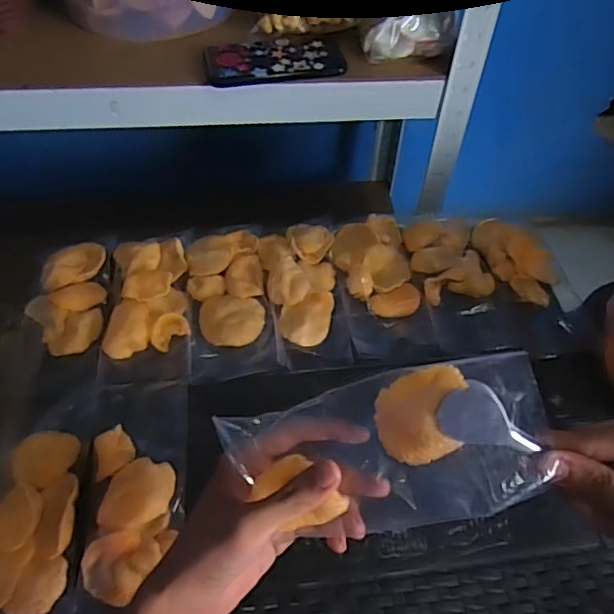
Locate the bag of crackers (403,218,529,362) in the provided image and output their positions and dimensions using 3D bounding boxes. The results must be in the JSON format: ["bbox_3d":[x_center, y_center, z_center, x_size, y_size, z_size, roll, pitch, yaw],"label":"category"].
[{"bbox_3d":[0.162,-0.029,0.600,0.082,0.025,0.185,-5,53,-5],"label":"bag of crackers"}]

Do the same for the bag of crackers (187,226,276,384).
[{"bbox_3d":[-0.083,-0.011,0.602,0.081,0.025,0.185,-6,54,-6],"label":"bag of crackers"}]

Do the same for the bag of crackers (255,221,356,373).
[{"bbox_3d":[-0.004,-0.016,0.606,0.082,0.032,0.181,-4,53,-5],"label":"bag of crackers"}]

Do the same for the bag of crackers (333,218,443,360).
[{"bbox_3d":[0.079,-0.023,0.604,0.084,0.027,0.175,-6,54,-6],"label":"bag of crackers"}]

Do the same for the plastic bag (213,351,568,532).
[{"bbox_3d":[0.045,0.084,0.326,0.178,0.087,0.029,-18,4,25],"label":"plastic bag"}]

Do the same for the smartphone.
[{"bbox_3d":[-0.036,-0.269,0.613,0.145,0.012,0.073,-11,54,-10],"label":"smartphone"}]

